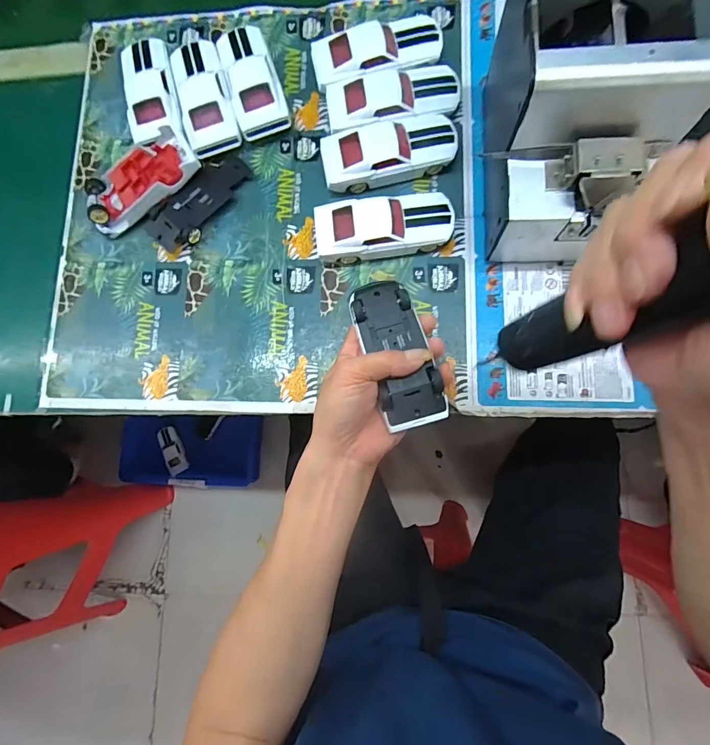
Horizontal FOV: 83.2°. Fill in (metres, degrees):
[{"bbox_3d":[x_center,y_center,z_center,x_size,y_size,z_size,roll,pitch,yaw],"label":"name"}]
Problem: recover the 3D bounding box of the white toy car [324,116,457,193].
[{"bbox_3d":[0.034,-0.215,0.392,0.131,0.036,0.056,-8,81,5],"label":"white toy car"}]

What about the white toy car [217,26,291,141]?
[{"bbox_3d":[-0.105,-0.303,0.417,0.052,0.033,0.124,-19,79,3],"label":"white toy car"}]

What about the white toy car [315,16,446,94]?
[{"bbox_3d":[0.023,-0.321,0.406,0.130,0.035,0.061,-13,81,4],"label":"white toy car"}]

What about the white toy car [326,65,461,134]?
[{"bbox_3d":[0.038,-0.269,0.399,0.130,0.035,0.057,-11,81,4],"label":"white toy car"}]

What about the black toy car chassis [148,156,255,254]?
[{"bbox_3d":[-0.161,-0.178,0.410,0.048,0.017,0.118,40,86,11],"label":"black toy car chassis"}]

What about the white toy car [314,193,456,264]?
[{"bbox_3d":[0.028,-0.138,0.381,0.127,0.035,0.050,-7,79,5],"label":"white toy car"}]

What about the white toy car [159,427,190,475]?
[{"bbox_3d":[-0.495,0.212,1.091,0.050,0.029,0.128,-21,79,2],"label":"white toy car"}]

